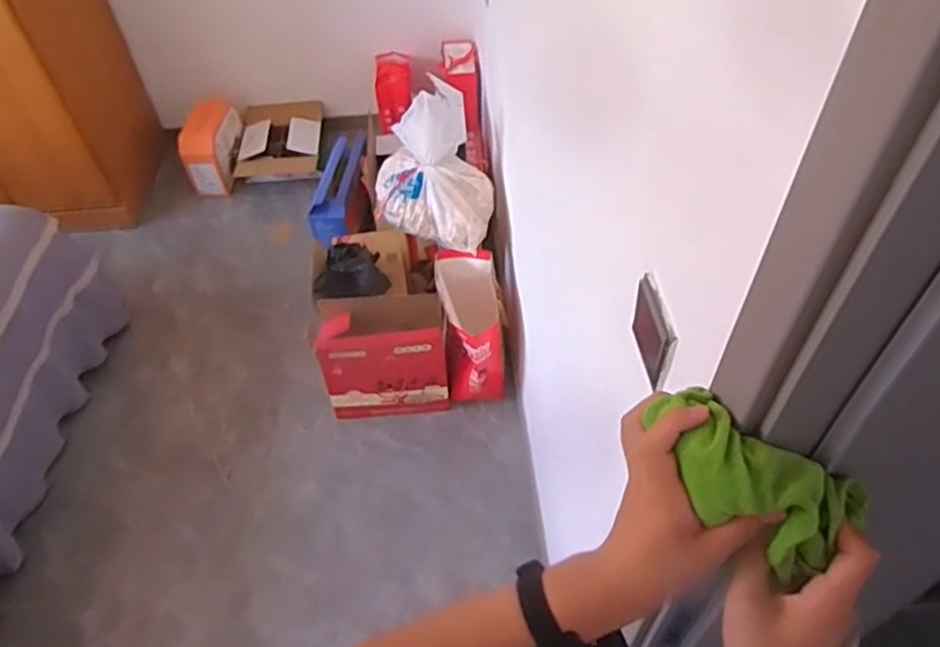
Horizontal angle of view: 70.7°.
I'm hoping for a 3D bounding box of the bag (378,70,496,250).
[{"bbox_3d":[-0.097,-0.390,1.685,0.301,0.279,0.294,-2,49,-1],"label":"bag"}]

